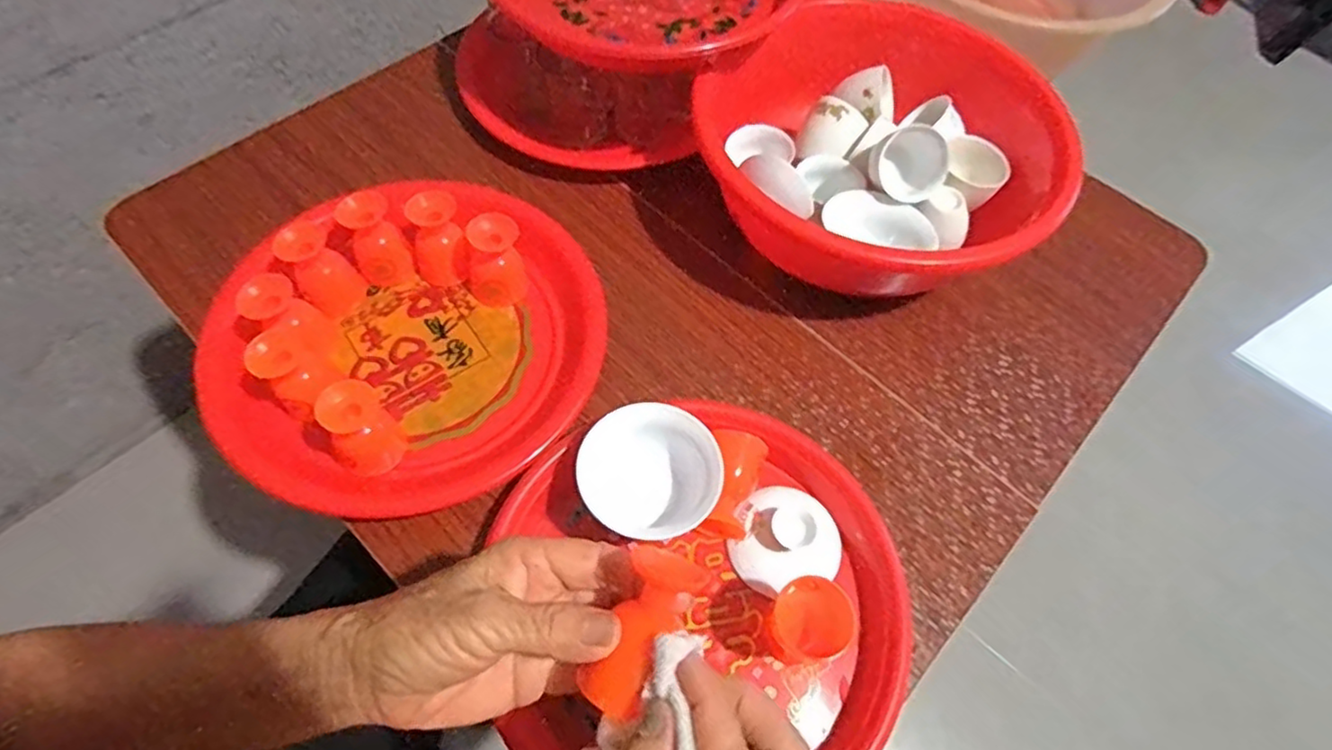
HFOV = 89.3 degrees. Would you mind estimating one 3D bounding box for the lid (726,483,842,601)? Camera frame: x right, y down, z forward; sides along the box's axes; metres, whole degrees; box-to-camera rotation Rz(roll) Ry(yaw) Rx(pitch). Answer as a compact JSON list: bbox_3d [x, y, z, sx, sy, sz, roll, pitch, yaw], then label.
[{"bbox_3d":[0.072,0.096,0.411,0.066,0.024,0.062,2,62,-3],"label":"lid"}]

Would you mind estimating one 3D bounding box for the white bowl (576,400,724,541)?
[{"bbox_3d":[-0.009,0.060,0.409,0.080,0.044,0.073,2,62,-3],"label":"white bowl"}]

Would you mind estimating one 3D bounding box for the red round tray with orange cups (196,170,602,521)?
[{"bbox_3d":[-0.174,-0.031,0.452,0.247,0.058,0.254,42,67,17],"label":"red round tray with orange cups"}]

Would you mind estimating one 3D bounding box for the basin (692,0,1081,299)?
[{"bbox_3d":[0.160,-0.174,0.536,0.262,0.105,0.239,2,62,-3],"label":"basin"}]

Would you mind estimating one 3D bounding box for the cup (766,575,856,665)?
[{"bbox_3d":[0.078,0.136,0.369,0.039,0.039,0.041,2,62,-3],"label":"cup"}]

